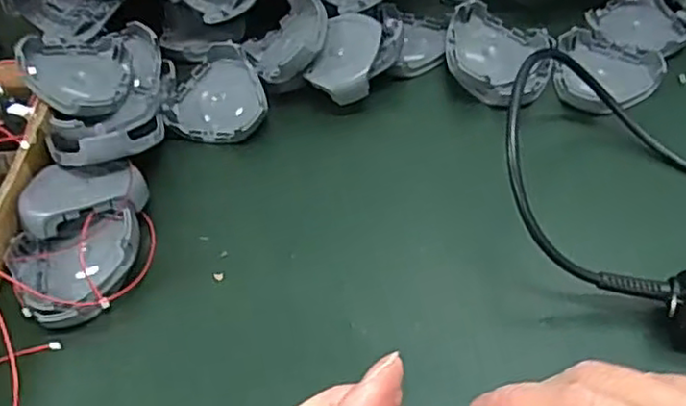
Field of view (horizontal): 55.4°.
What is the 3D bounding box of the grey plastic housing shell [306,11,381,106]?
[{"bbox_3d":[0.003,-0.115,0.515,0.047,0.026,0.073,9,53,13],"label":"grey plastic housing shell"}]

